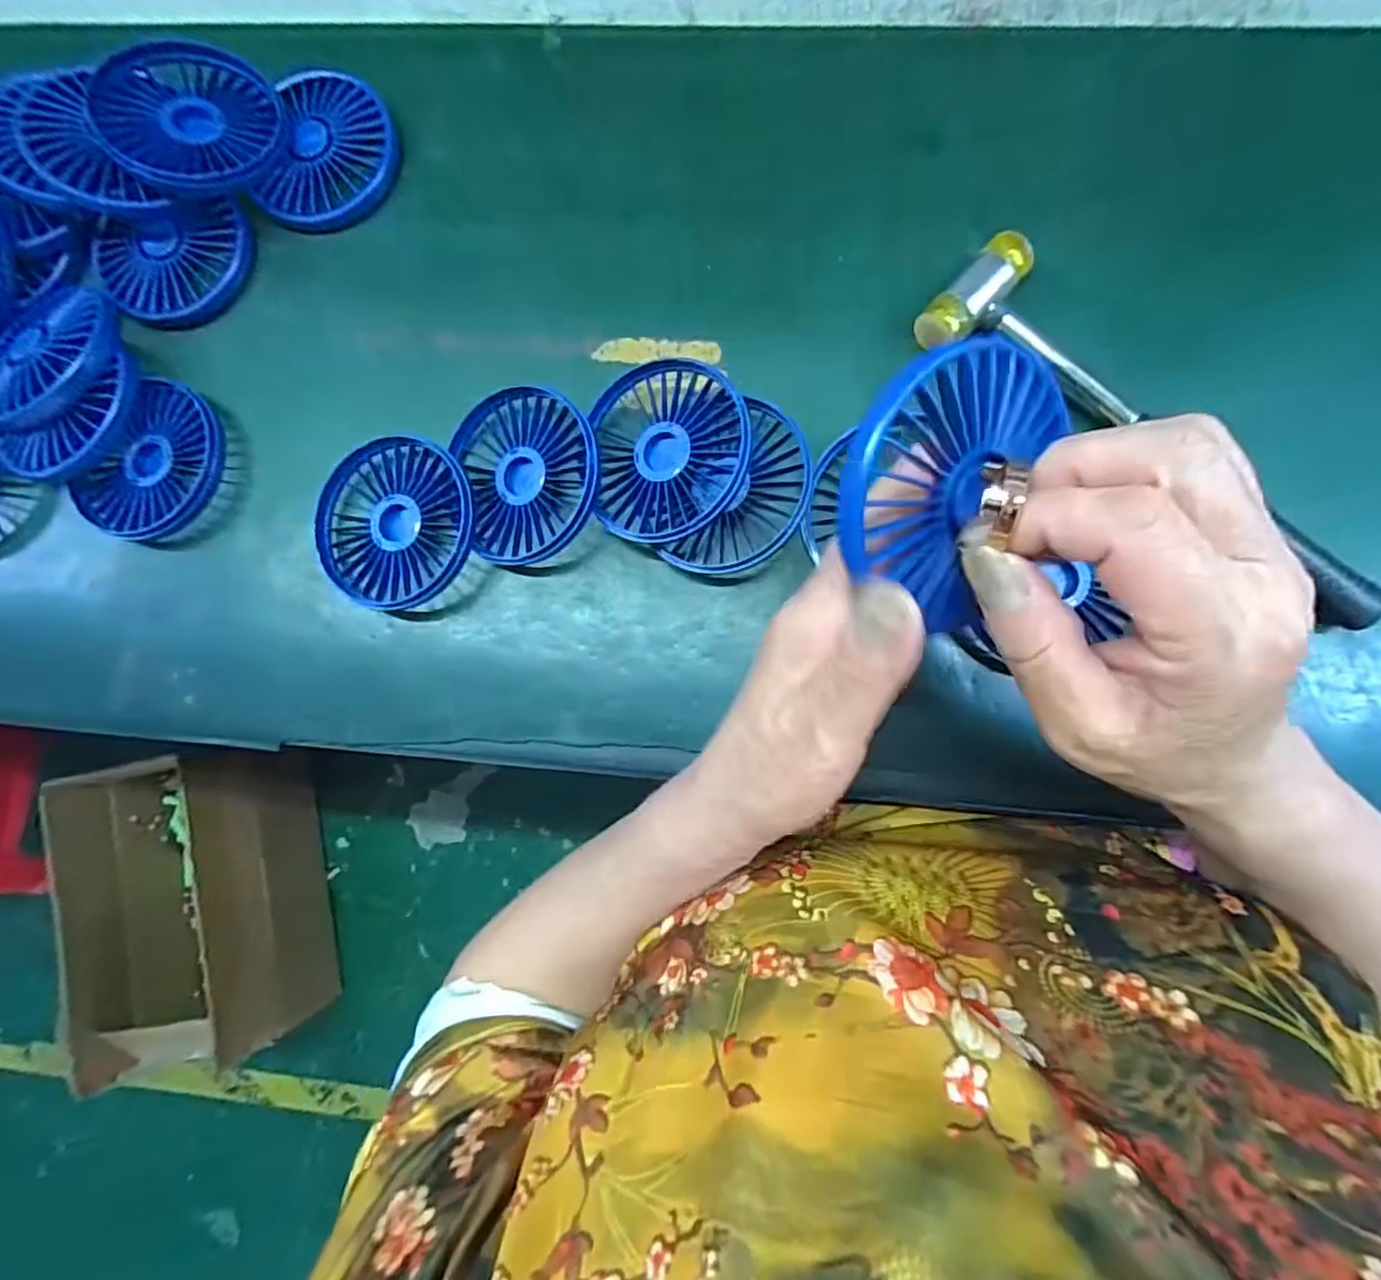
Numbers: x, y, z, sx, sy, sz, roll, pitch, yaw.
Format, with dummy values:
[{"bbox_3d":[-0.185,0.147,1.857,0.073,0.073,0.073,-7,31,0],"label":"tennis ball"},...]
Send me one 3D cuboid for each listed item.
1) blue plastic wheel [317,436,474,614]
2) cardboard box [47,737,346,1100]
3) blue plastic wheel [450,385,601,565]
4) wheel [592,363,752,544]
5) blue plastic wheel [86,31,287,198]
[{"bbox_3d":[-0.151,-0.060,0.332,0.084,0.022,0.085,-1,84,6],"label":"blue plastic wheel"},{"bbox_3d":[-0.695,0.368,0.951,0.236,0.263,0.394,-15,83,2],"label":"cardboard box"},{"bbox_3d":[-0.083,-0.084,0.327,0.075,0.013,0.084,-14,84,13],"label":"blue plastic wheel"},{"bbox_3d":[-0.009,-0.093,0.317,0.082,0.019,0.086,-1,88,22],"label":"wheel"},{"bbox_3d":[-0.268,-0.284,0.344,0.083,0.012,0.089,-21,87,-20],"label":"blue plastic wheel"}]

